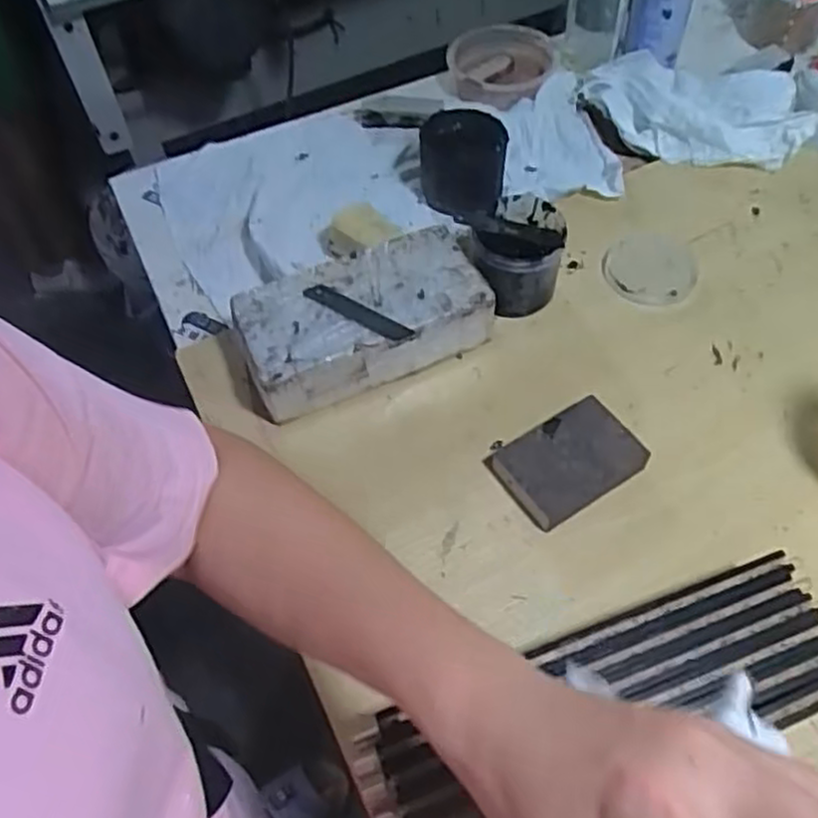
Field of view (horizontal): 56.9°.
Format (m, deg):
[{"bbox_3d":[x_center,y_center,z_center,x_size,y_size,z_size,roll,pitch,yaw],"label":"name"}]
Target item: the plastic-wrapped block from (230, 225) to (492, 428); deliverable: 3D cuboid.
[{"bbox_3d":[-0.039,-0.069,0.644,0.202,0.078,0.102,-23,58,-12],"label":"plastic-wrapped block"}]

